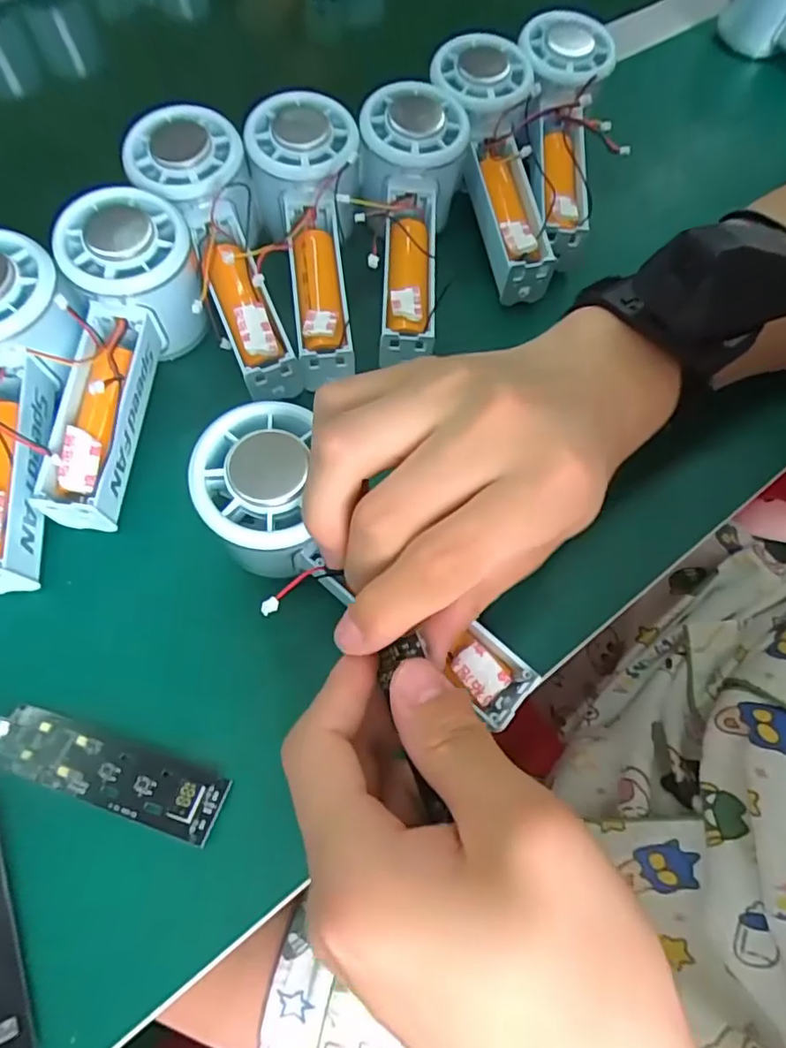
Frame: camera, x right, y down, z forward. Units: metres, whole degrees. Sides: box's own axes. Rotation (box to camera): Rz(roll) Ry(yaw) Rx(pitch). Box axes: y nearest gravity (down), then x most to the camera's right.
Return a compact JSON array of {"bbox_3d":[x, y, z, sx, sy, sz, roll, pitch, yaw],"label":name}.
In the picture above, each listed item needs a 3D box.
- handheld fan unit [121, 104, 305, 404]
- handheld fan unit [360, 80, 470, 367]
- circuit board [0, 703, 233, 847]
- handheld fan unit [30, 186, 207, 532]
[{"bbox_3d":[-0.086,-0.132,0.294,0.056,0.051,0.151,-19,81,-11],"label":"handheld fan unit"},{"bbox_3d":[0.004,-0.160,0.300,0.054,0.056,0.138,10,65,2],"label":"handheld fan unit"},{"bbox_3d":[-0.107,0.091,0.214,0.091,0.007,0.023,18,66,6],"label":"circuit board"},{"bbox_3d":[-0.123,-0.072,0.268,0.055,0.055,0.146,7,78,1],"label":"handheld fan unit"}]

